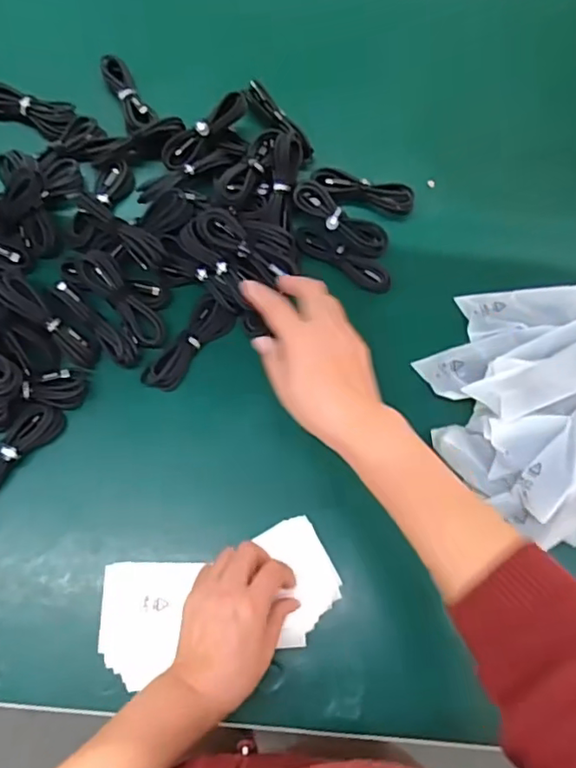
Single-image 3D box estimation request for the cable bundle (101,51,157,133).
[{"bbox_3d":[-0.179,-0.327,0.651,0.035,0.017,0.113,-23,74,-9],"label":"cable bundle"}]

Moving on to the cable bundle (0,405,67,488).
[{"bbox_3d":[-0.255,0.064,0.527,0.032,0.026,0.111,39,75,10],"label":"cable bundle"}]

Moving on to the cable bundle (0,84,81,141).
[{"bbox_3d":[-0.293,-0.309,0.646,0.114,0.019,0.048,22,73,5],"label":"cable bundle"}]

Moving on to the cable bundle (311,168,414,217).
[{"bbox_3d":[0.083,-0.210,0.630,0.111,0.019,0.039,10,72,1],"label":"cable bundle"}]

